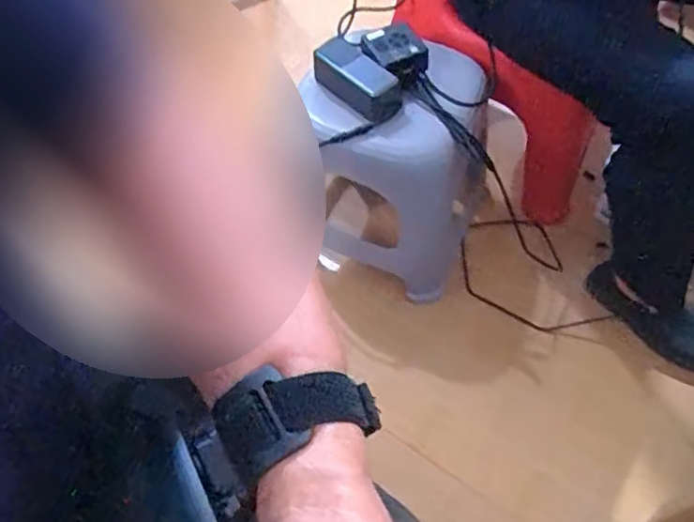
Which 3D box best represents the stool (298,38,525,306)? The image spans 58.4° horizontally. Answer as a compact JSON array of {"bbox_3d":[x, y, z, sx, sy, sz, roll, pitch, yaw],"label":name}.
[{"bbox_3d":[0.086,-0.159,1.001,0.284,0.302,0.243,34,64,22],"label":"stool"}]

